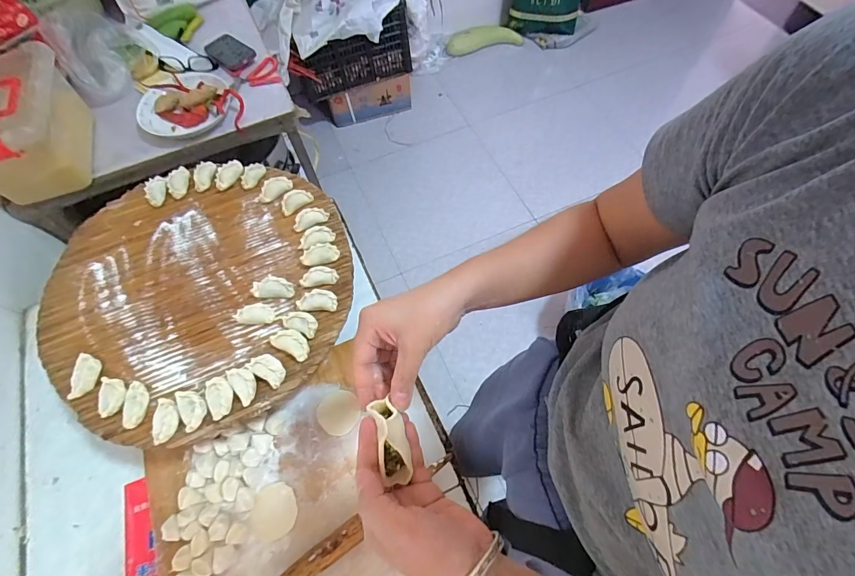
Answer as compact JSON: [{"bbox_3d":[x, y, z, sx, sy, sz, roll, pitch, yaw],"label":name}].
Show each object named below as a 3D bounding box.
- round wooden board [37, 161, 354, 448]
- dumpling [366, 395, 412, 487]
[{"bbox_3d":[-0.349,-0.011,0.600,0.441,0.030,0.434,-1,65,2],"label":"round wooden board"},{"bbox_3d":[-0.029,0.123,0.319,0.024,0.023,0.062,-15,73,-5],"label":"dumpling"}]

